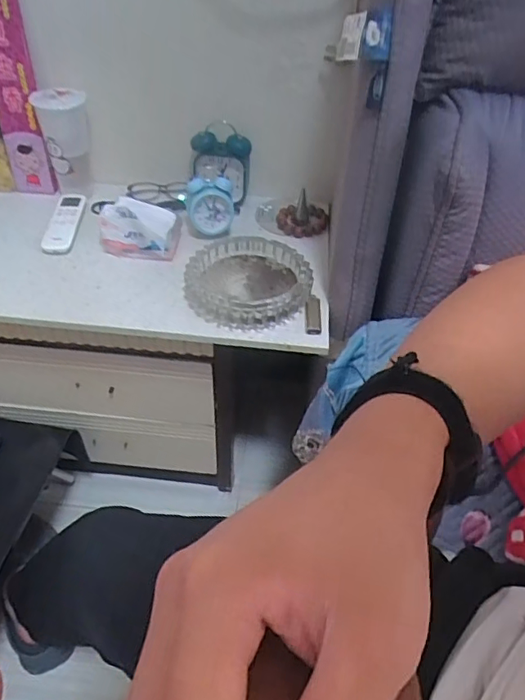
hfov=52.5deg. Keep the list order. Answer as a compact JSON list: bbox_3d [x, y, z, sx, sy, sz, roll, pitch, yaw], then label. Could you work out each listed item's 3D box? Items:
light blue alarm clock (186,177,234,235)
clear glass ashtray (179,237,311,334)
[{"bbox_3d":[-0.089,-0.241,0.908,0.078,0.094,0.043,-2,44,-6],"label":"light blue alarm clock"},{"bbox_3d":[-0.021,-0.101,0.810,0.187,0.052,0.174,8,44,4],"label":"clear glass ashtray"}]

